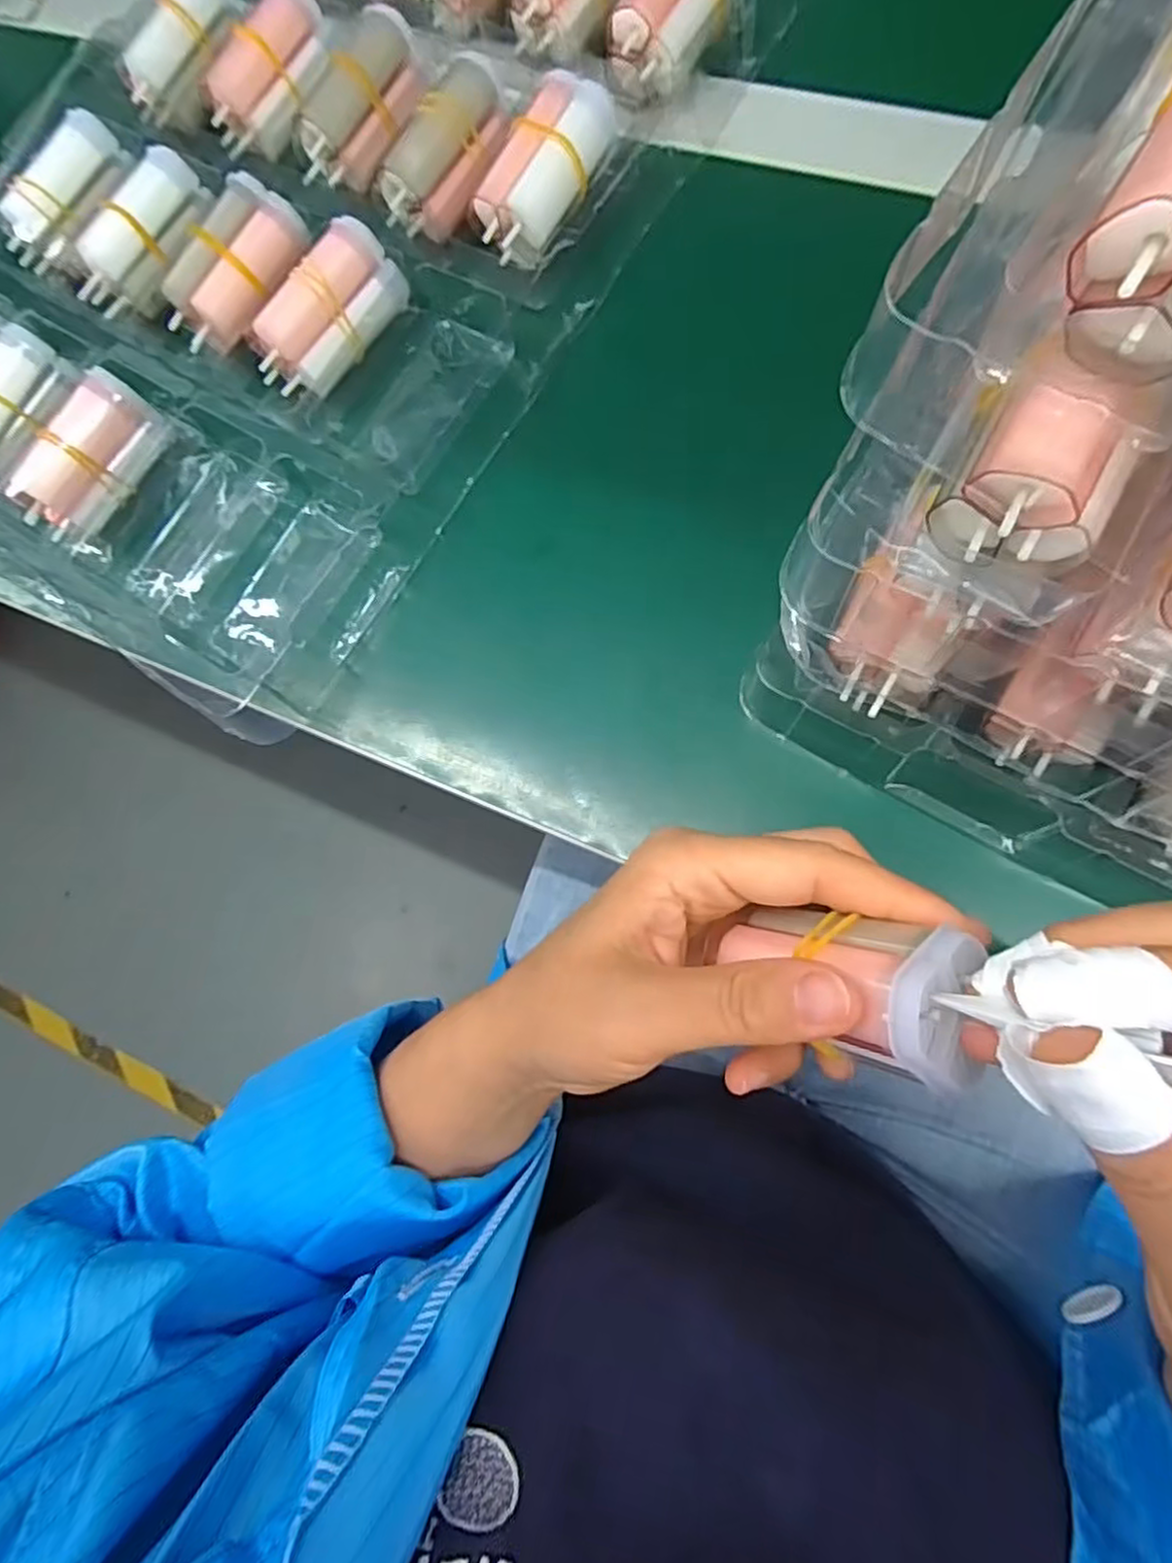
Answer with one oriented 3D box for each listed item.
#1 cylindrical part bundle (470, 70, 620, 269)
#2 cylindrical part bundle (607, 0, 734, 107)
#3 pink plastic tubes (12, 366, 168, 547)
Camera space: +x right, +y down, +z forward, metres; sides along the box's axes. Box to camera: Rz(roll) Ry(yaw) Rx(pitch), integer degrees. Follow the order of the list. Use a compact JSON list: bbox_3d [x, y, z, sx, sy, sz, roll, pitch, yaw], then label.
[{"bbox_3d":[-0.016,-0.246,0.282,0.035,0.027,0.065,35,86,13],"label":"cylindrical part bundle"},{"bbox_3d":[0.039,-0.321,0.288,0.033,0.026,0.065,31,85,13],"label":"cylindrical part bundle"},{"bbox_3d":[-0.202,-0.131,0.280,0.023,0.026,0.066,35,86,13],"label":"pink plastic tubes"}]

